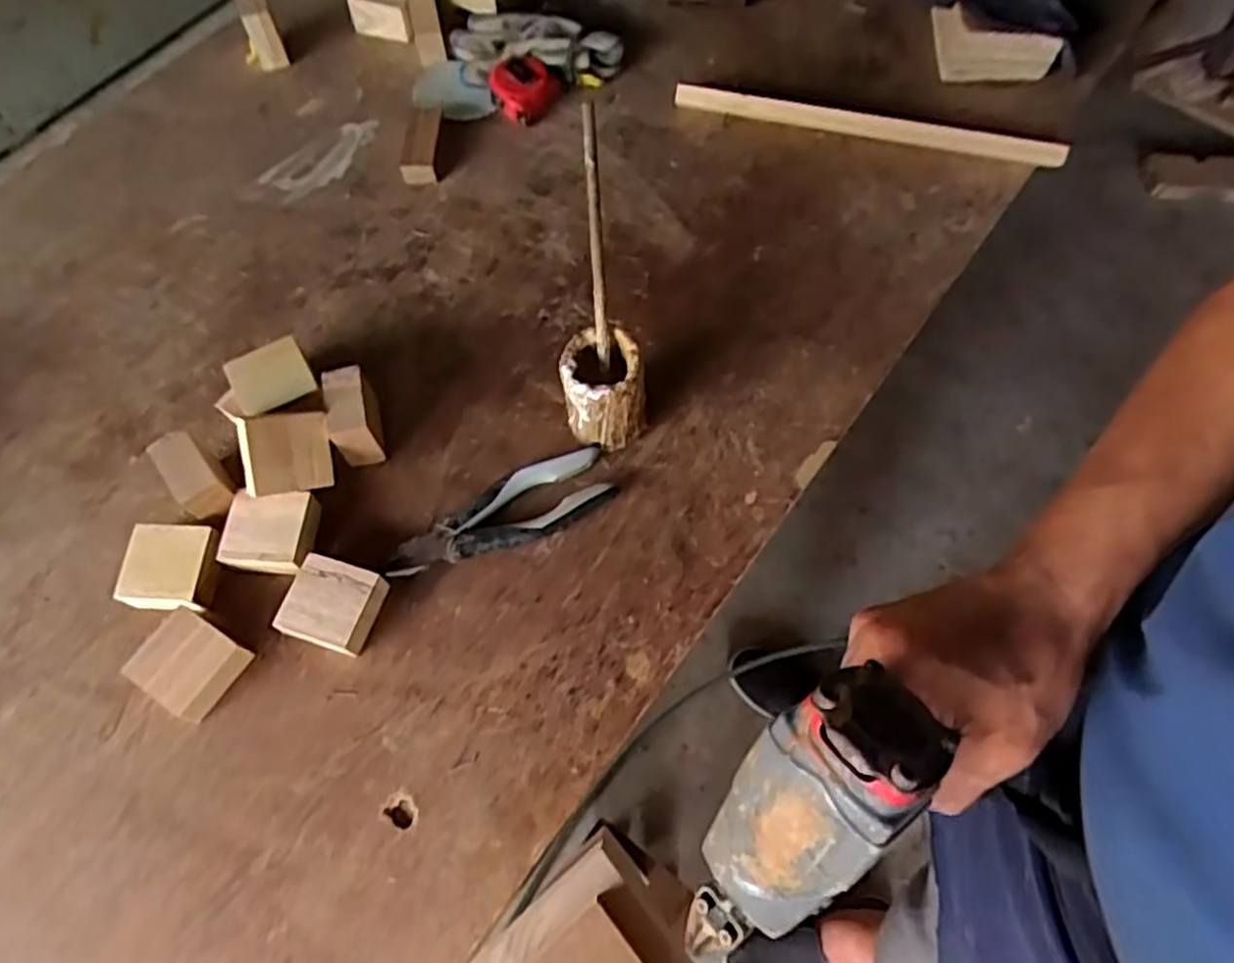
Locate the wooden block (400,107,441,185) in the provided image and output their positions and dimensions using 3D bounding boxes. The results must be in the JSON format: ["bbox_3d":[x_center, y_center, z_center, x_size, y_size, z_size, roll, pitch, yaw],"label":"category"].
[{"bbox_3d":[-0.194,-0.337,0.761,0.036,0.025,0.089,2,67,1],"label":"wooden block"}]

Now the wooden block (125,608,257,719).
[{"bbox_3d":[-0.309,0.132,0.557,0.060,0.031,0.059,30,71,12],"label":"wooden block"}]

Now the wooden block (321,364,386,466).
[{"bbox_3d":[-0.212,-0.054,0.627,0.036,0.057,0.063,-10,67,-4],"label":"wooden block"}]

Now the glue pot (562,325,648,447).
[{"bbox_3d":[-0.011,-0.072,0.612,0.060,0.092,0.061,0,67,1],"label":"glue pot"}]

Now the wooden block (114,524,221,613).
[{"bbox_3d":[-0.340,0.066,0.588,0.061,0.033,0.066,5,67,3],"label":"wooden block"}]

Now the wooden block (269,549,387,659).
[{"bbox_3d":[-0.215,0.093,0.584,0.063,0.031,0.061,17,68,8],"label":"wooden block"}]

